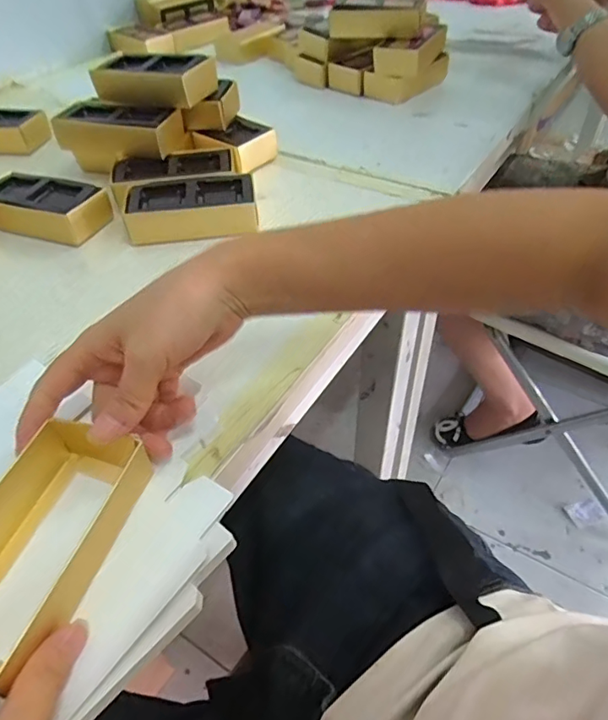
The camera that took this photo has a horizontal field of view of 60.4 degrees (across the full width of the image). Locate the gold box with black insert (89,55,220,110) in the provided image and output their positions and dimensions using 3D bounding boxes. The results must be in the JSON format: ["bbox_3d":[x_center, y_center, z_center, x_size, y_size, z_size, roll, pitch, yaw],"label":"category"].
[{"bbox_3d":[-0.151,-0.283,0.526,0.115,0.031,0.058,13,48,15],"label":"gold box with black insert"}]

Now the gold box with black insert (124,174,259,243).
[{"bbox_3d":[-0.100,-0.135,0.466,0.111,0.028,0.059,-3,46,-1],"label":"gold box with black insert"}]

